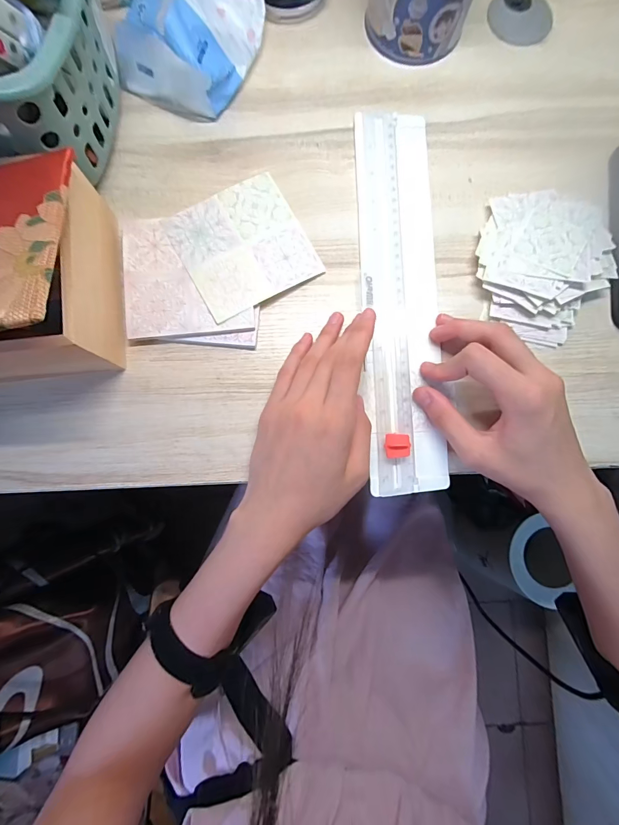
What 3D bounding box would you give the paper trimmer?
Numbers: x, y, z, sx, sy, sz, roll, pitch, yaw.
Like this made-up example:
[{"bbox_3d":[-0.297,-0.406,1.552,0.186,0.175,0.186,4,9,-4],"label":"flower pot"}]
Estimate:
[{"bbox_3d":[0.073,-0.097,0.295,0.060,0.009,0.316,-1,83,-1],"label":"paper trimmer"}]

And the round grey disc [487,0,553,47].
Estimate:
[{"bbox_3d":[0.194,-0.364,0.335,0.058,0.004,0.057,0,84,0],"label":"round grey disc"}]

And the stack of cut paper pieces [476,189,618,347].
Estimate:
[{"bbox_3d":[0.191,-0.124,0.295,0.104,0.022,0.128,17,84,1],"label":"stack of cut paper pieces"}]

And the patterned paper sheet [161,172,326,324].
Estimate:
[{"bbox_3d":[-0.054,-0.135,0.297,0.097,0.004,0.098,-29,84,-7],"label":"patterned paper sheet"}]

